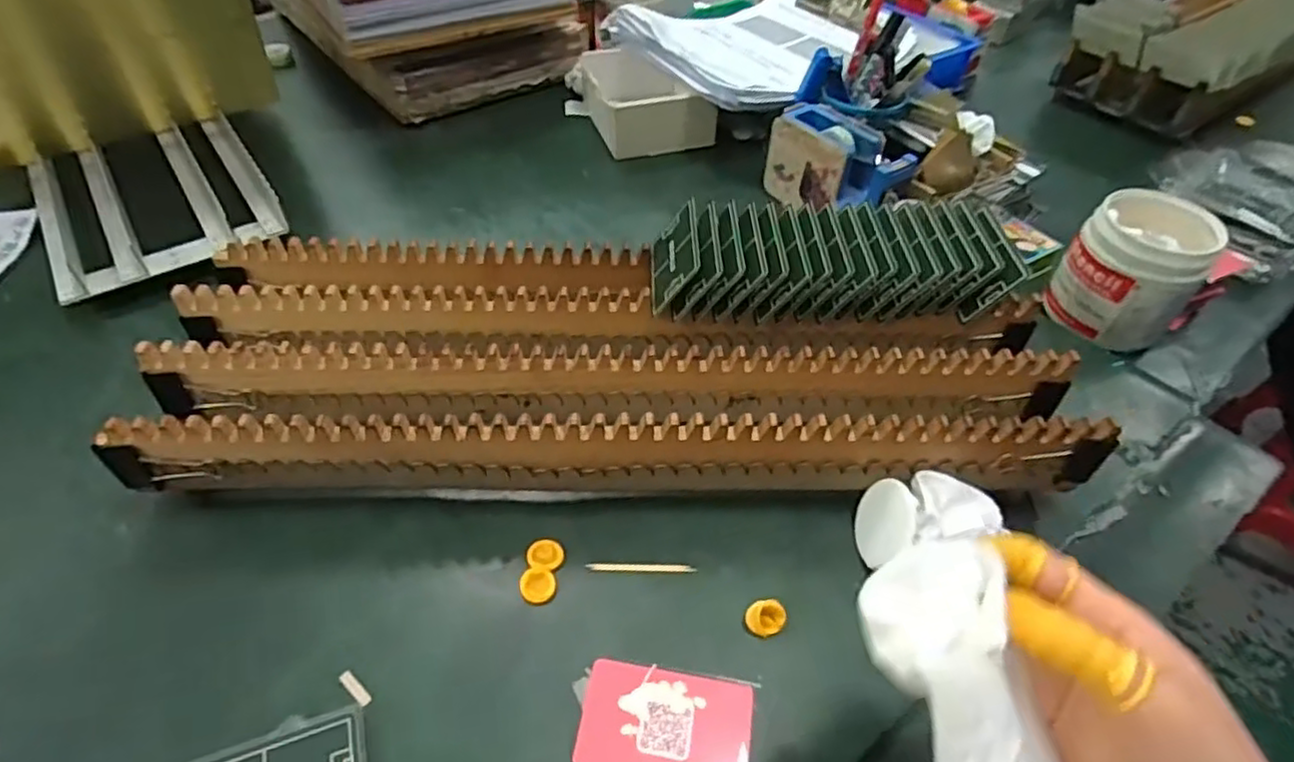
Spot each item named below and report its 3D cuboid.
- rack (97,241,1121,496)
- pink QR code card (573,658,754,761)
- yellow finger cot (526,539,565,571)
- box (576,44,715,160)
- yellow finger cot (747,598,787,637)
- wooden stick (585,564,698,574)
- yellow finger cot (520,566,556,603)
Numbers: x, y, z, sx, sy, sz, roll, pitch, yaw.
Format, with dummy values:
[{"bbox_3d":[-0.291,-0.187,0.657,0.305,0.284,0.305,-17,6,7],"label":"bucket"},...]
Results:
[{"bbox_3d":[-0.021,-0.007,0.470,0.578,0.081,0.192,1,47,-2],"label":"rack"},{"bbox_3d":[0.010,0.177,0.353,0.087,0.004,0.056,9,50,5],"label":"pink QR code card"},{"bbox_3d":[-0.061,0.103,0.414,0.022,0.004,0.020,1,47,-2],"label":"yellow finger cot"},{"bbox_3d":[-0.003,-0.309,0.762,0.112,0.060,0.154,-14,49,-15],"label":"box"},{"bbox_3d":[0.067,0.132,0.384,0.020,0.014,0.017,27,51,20],"label":"yellow finger cot"},{"bbox_3d":[-0.003,0.112,0.412,0.065,0.004,0.006,1,47,-2],"label":"wooden stick"},{"bbox_3d":[-0.063,0.118,0.400,0.020,0.004,0.023,-9,48,-11],"label":"yellow finger cot"}]

